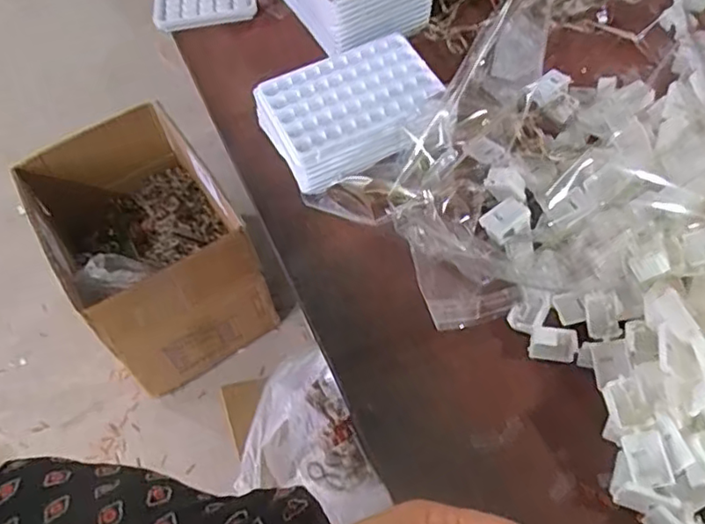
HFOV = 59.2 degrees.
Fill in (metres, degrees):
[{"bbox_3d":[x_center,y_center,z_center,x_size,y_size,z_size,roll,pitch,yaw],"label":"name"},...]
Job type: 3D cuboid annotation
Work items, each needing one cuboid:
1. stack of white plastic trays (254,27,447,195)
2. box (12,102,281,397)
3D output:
[{"bbox_3d":[0.001,-0.116,0.475,0.128,0.035,0.098,-25,58,-9],"label":"stack of white plastic trays"},{"bbox_3d":[-0.368,-0.034,1.147,0.288,0.268,0.419,-33,60,-14],"label":"box"}]

